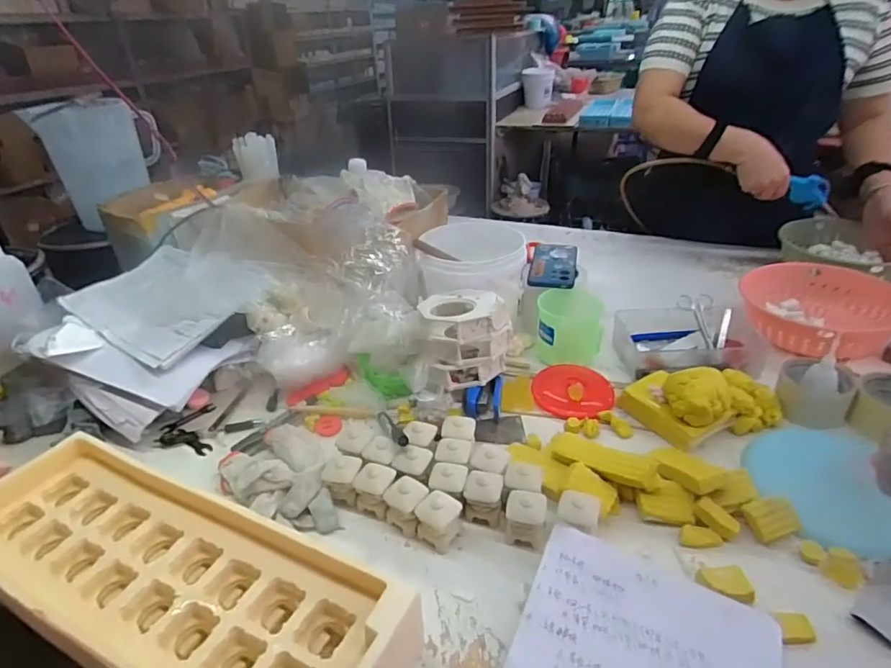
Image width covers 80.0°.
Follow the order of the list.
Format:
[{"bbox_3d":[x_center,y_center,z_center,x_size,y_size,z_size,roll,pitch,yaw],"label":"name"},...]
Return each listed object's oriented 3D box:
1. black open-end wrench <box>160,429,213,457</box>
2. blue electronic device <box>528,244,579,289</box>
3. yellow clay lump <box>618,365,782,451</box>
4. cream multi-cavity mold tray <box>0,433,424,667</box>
[{"bbox_3d":[-0.359,0.148,0.739,0.081,0.012,0.029,8,33,17],"label":"black open-end wrench"},{"bbox_3d":[0.193,-0.126,0.941,0.078,0.012,0.183,5,32,12],"label":"blue electronic device"},{"bbox_3d":[0.349,0.076,0.710,0.179,0.081,0.108,-11,33,-13],"label":"yellow clay lump"},{"bbox_3d":[-0.265,0.238,0.501,0.476,0.082,0.168,12,35,23],"label":"cream multi-cavity mold tray"}]

